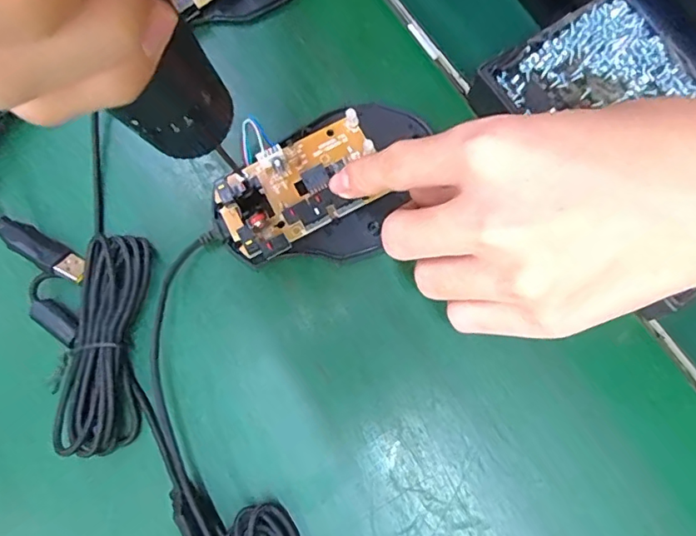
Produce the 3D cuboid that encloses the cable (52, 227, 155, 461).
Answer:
[{"bbox_3d":[-0.111,0.034,0.243,0.032,0.012,0.098,1,76,2],"label":"cable"}]

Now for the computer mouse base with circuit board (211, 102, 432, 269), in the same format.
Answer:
[{"bbox_3d":[-0.008,-0.041,0.256,0.110,0.015,0.067,-38,78,-7],"label":"computer mouse base with circuit board"}]

